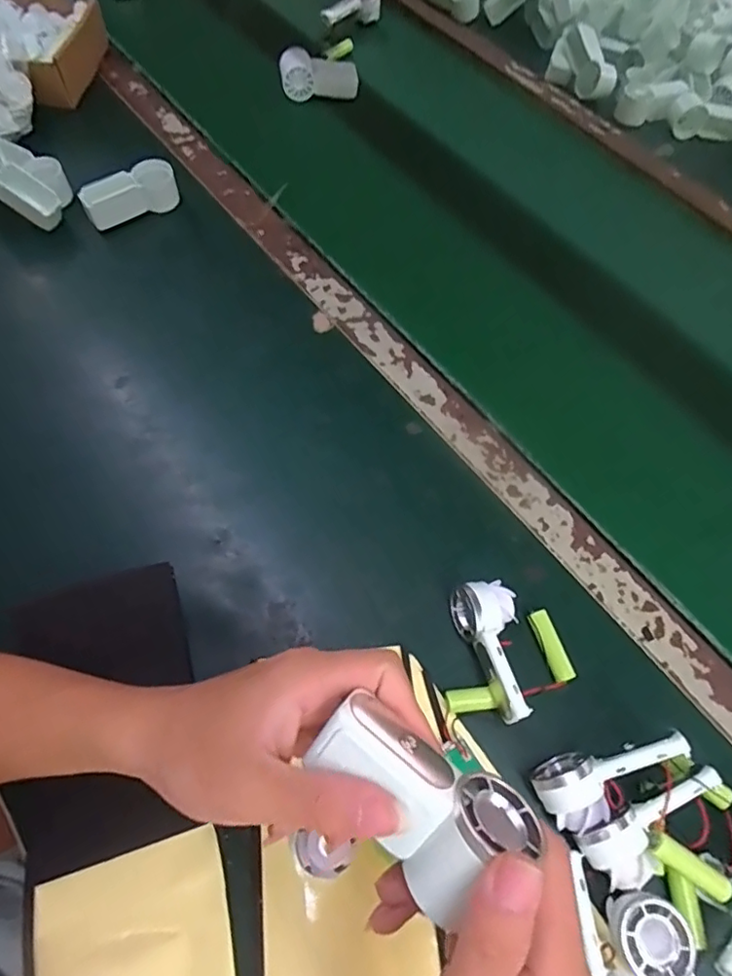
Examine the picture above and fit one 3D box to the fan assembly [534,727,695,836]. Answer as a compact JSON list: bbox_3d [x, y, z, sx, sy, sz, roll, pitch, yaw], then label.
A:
[{"bbox_3d":[0.153,0.177,0.342,0.092,0.031,0.037,-29,68,6],"label":"fan assembly"}]

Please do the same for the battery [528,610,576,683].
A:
[{"bbox_3d":[0.133,0.116,0.402,0.016,0.018,0.049,-16,66,-11],"label":"battery"}]

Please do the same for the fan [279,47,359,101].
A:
[{"bbox_3d":[-0.063,-0.534,0.714,0.100,0.048,0.049,-11,65,-22],"label":"fan"}]

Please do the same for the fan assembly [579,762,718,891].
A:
[{"bbox_3d":[0.175,0.208,0.339,0.093,0.037,0.036,-24,68,-14],"label":"fan assembly"}]

